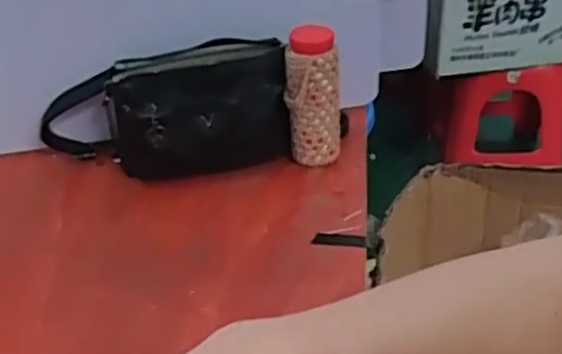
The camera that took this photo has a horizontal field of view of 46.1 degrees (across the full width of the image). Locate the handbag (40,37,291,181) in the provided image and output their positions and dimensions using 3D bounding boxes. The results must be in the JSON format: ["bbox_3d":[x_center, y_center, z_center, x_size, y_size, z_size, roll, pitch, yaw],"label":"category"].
[{"bbox_3d":[-0.138,-0.071,0.750,0.292,0.130,0.103,1,33,5],"label":"handbag"}]

